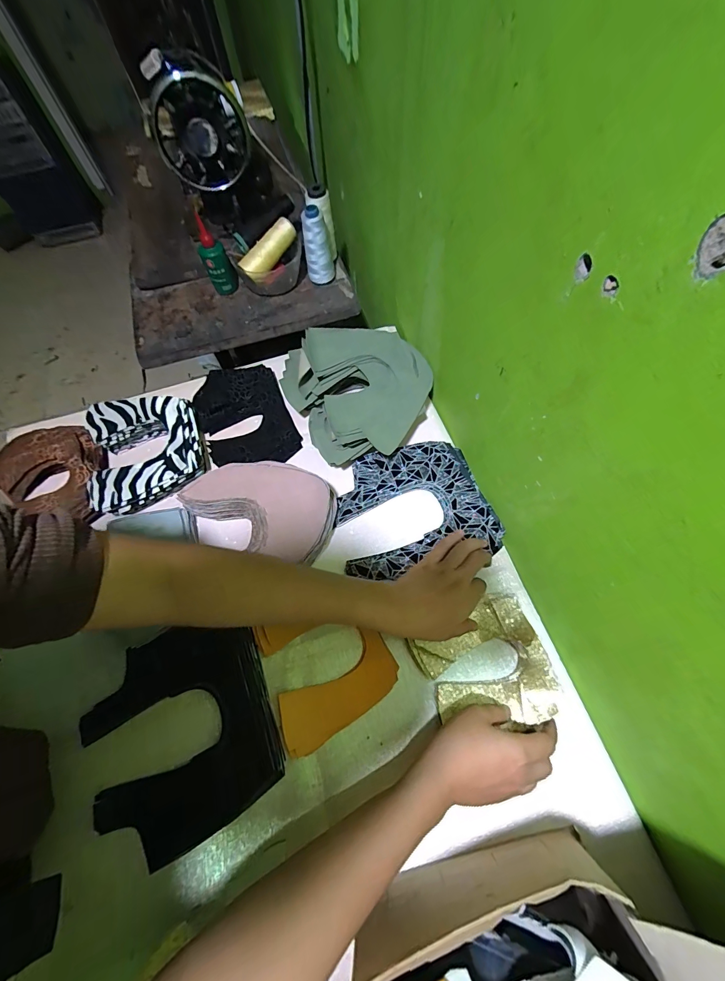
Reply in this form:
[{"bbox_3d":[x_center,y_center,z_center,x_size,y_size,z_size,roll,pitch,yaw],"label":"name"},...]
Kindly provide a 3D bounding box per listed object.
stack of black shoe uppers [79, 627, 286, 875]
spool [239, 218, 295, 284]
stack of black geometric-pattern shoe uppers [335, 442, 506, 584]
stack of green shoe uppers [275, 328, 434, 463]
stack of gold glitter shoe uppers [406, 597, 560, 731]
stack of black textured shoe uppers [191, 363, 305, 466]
[{"bbox_3d":[-0.188,0.243,0.370,0.183,0.015,0.185,-22,67,-7],"label":"stack of black shoe uppers"},{"bbox_3d":[-0.162,-0.413,0.622,0.033,0.039,0.113,42,90,19],"label":"spool"},{"bbox_3d":[0.059,0.018,0.456,0.180,0.019,0.156,-14,66,-3],"label":"stack of black geometric-pattern shoe uppers"},{"bbox_3d":[-0.004,-0.136,0.505,0.190,0.075,0.199,-37,69,-13],"label":"stack of green shoe uppers"},{"bbox_3d":[0.124,0.180,0.376,0.126,0.030,0.118,-15,66,-4],"label":"stack of gold glitter shoe uppers"},{"bbox_3d":[-0.173,-0.105,0.533,0.129,0.035,0.174,-24,67,-8],"label":"stack of black textured shoe uppers"}]

